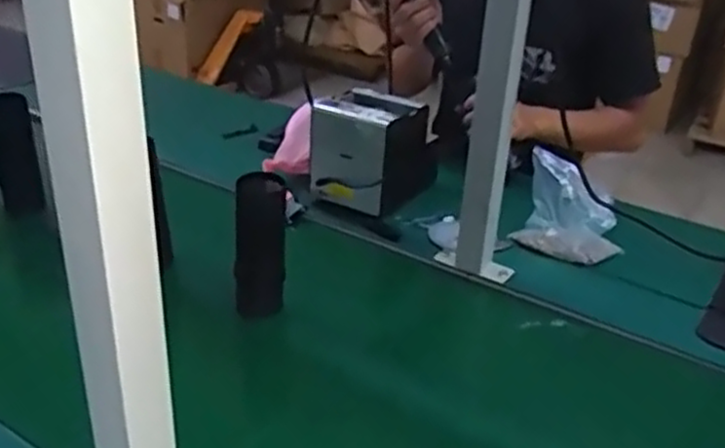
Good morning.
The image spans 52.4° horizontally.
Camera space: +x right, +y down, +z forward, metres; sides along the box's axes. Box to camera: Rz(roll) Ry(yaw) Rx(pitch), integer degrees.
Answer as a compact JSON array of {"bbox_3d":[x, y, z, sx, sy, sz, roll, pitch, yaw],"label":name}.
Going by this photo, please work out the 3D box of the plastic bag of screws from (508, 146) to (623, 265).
[{"bbox_3d":[0.280,-0.016,0.992,0.131,0.136,0.063,20,32,28],"label":"plastic bag of screws"}]

